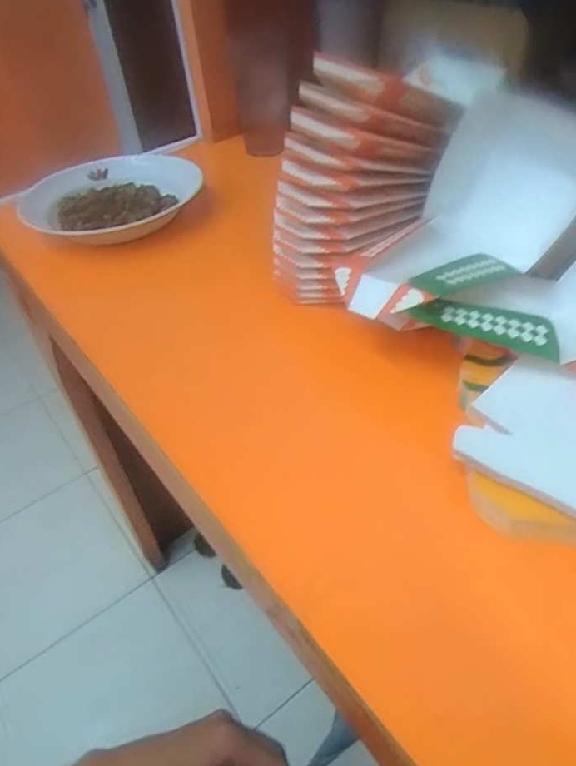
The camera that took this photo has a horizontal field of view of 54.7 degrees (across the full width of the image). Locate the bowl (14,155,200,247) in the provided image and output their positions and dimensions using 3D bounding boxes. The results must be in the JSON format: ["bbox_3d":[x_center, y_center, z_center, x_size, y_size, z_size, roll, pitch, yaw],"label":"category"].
[{"bbox_3d":[-0.218,-0.226,0.704,0.232,0.048,0.225,22,50,27],"label":"bowl"}]

